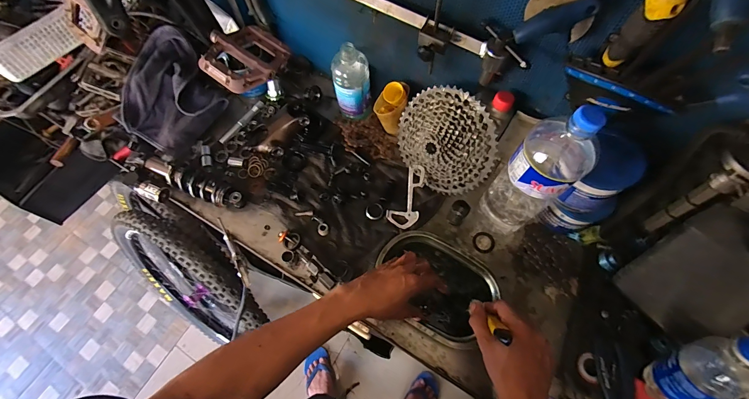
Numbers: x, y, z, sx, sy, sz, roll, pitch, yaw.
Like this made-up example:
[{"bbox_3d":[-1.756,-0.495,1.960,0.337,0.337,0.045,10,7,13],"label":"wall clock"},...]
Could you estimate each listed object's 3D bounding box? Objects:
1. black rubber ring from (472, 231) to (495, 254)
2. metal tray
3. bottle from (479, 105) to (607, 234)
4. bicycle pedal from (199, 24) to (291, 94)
[{"bbox_3d":[0.210,0.082,0.621,0.042,0.010,0.041,-1,66,2],"label":"black rubber ring"},{"bbox_3d":[0.102,0.148,0.574,0.202,0.032,0.154,31,71,15],"label":"metal tray"},{"bbox_3d":[0.241,-0.032,0.485,0.095,0.292,0.088,-1,66,2],"label":"bottle"},{"bbox_3d":[-0.186,-0.205,0.465,0.103,0.032,0.112,42,74,18],"label":"bicycle pedal"}]

